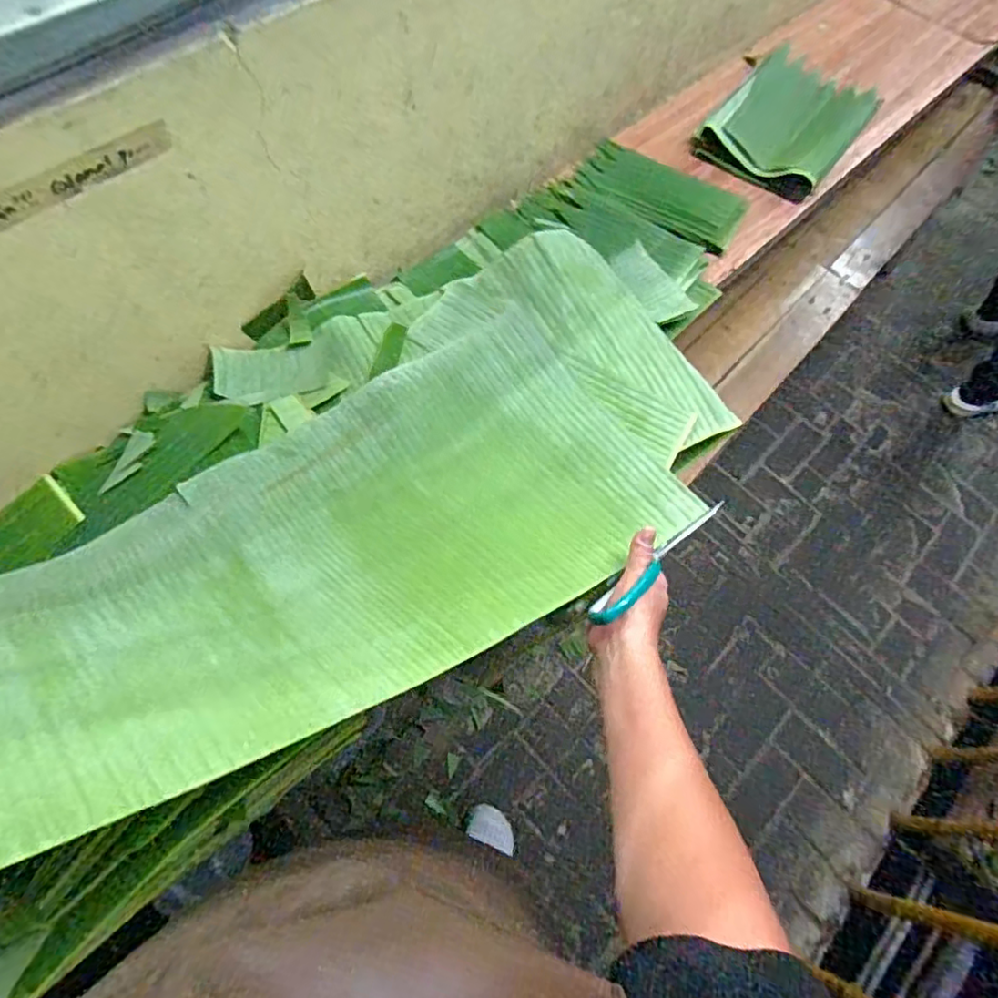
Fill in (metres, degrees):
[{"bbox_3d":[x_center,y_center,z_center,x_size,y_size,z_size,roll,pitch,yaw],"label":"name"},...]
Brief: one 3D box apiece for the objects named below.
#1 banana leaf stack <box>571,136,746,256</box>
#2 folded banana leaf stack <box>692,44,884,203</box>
[{"bbox_3d":[0.243,-0.459,0.886,0.248,0.026,0.136,35,68,13],"label":"banana leaf stack"},{"bbox_3d":[0.480,-0.628,0.963,0.203,0.044,0.328,35,68,13],"label":"folded banana leaf stack"}]

